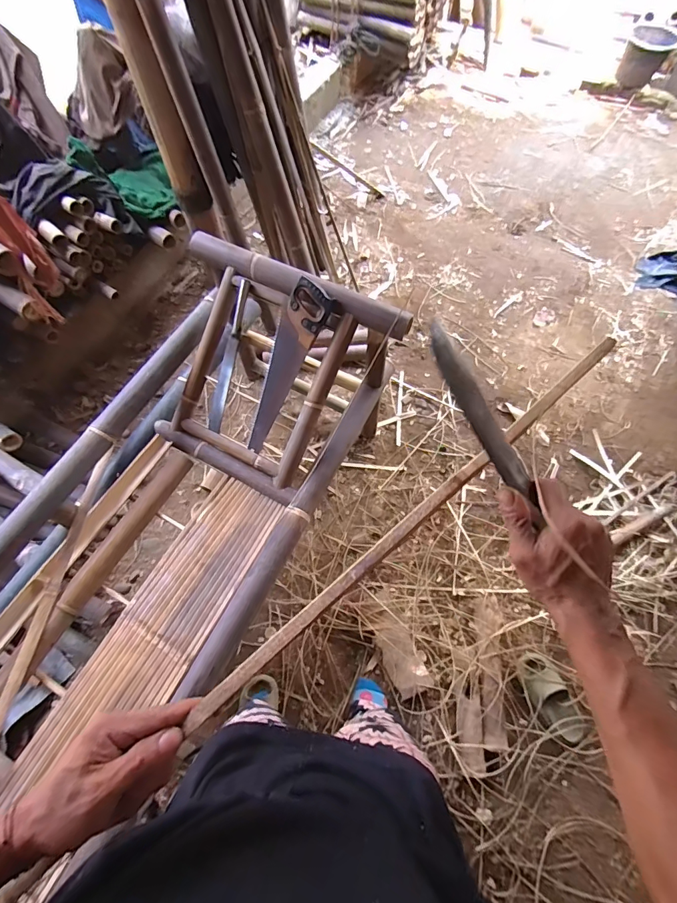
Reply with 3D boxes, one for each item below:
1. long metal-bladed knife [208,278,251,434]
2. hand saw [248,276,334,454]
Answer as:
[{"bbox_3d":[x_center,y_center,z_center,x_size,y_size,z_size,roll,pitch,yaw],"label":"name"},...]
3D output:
[{"bbox_3d":[-0.305,-0.258,1.173,0.044,0.028,0.422,17,100,9],"label":"long metal-bladed knife"},{"bbox_3d":[-0.146,-0.213,1.120,0.104,0.026,0.460,27,105,13],"label":"hand saw"}]

